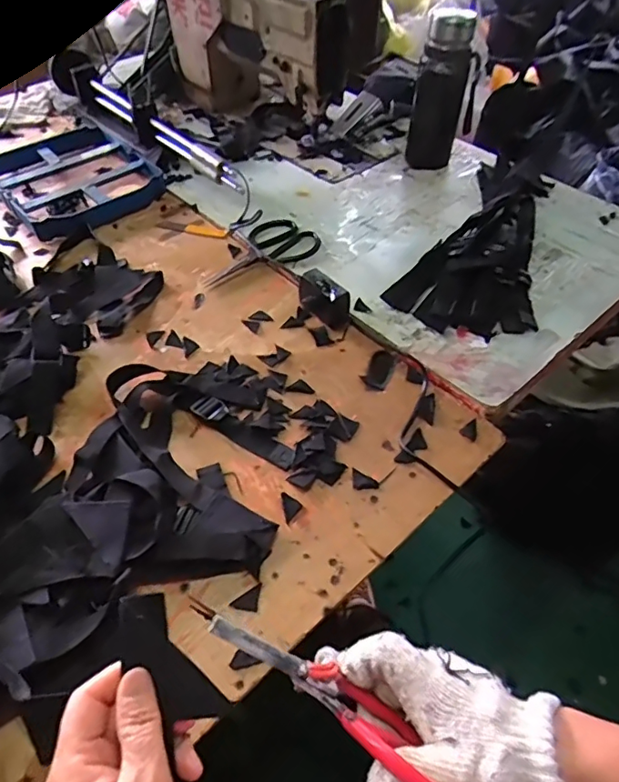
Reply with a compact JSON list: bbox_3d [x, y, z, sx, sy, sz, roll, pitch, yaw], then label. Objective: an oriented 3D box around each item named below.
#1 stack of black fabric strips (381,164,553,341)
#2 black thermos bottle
[{"bbox_3d":[0.246,-0.206,0.727,0.168,0.055,0.345,23,54,17],"label":"stack of black fabric strips"},{"bbox_3d":[0.199,-0.451,0.813,0.074,0.214,0.069,14,53,10],"label":"black thermos bottle"}]

